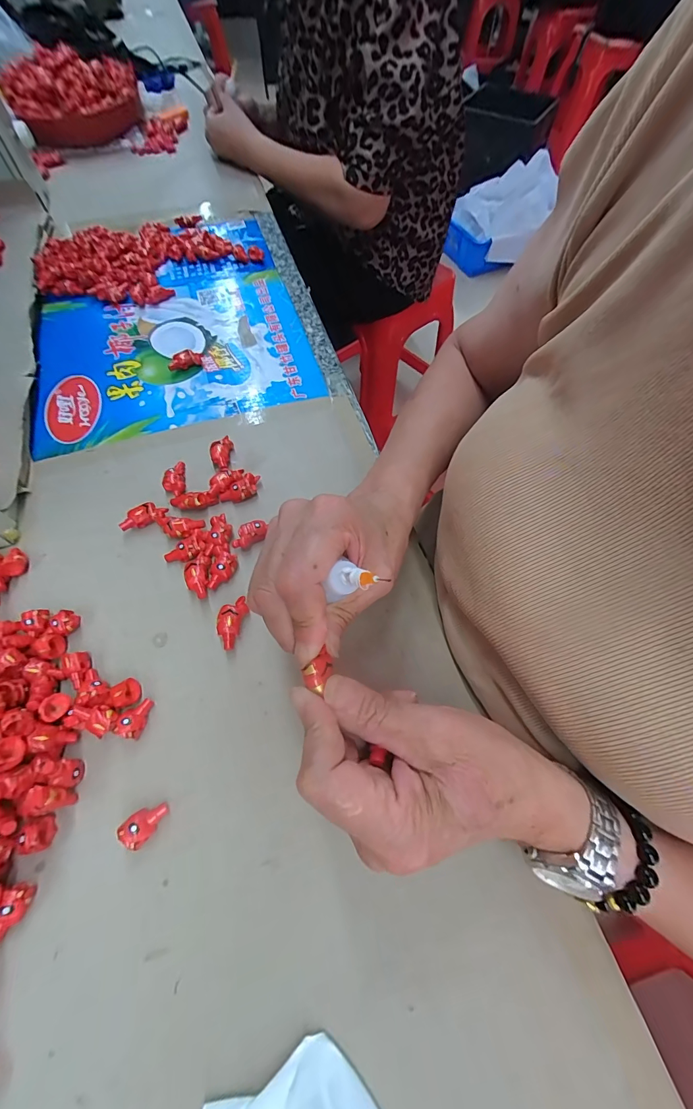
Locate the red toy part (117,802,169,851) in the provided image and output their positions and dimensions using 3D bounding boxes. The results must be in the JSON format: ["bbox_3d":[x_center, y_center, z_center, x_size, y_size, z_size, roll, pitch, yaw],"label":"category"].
[{"bbox_3d":[-0.118,0.158,0.225,0.017,0.014,0.025,39,68,17],"label":"red toy part"}]

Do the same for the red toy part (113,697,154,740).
[{"bbox_3d":[-0.139,0.107,0.250,0.015,0.012,0.024,12,62,4],"label":"red toy part"}]

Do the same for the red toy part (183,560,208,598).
[{"bbox_3d":[-0.113,0.021,0.291,0.017,0.014,0.027,-24,65,-14],"label":"red toy part"}]

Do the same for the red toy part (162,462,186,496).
[{"bbox_3d":[-0.152,-0.065,0.338,0.019,0.014,0.030,-8,63,-6],"label":"red toy part"}]

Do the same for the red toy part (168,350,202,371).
[{"bbox_3d":[-0.176,-0.209,0.414,0.035,0.016,0.013,-20,65,-12],"label":"red toy part"}]

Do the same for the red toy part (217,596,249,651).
[{"bbox_3d":[-0.084,0.049,0.278,0.017,0.013,0.038,14,63,6],"label":"red toy part"}]

